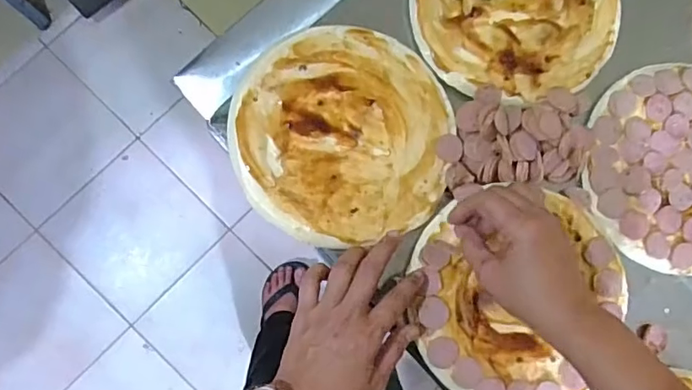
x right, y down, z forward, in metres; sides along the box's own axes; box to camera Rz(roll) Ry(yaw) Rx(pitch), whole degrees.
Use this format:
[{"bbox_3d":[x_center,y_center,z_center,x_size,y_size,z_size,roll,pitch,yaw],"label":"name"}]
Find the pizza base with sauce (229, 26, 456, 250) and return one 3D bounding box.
[{"bbox_3d":[0.001,-0.055,0.497,0.195,0.015,0.191,1,83,-6],"label":"pizza base with sauce"}]

